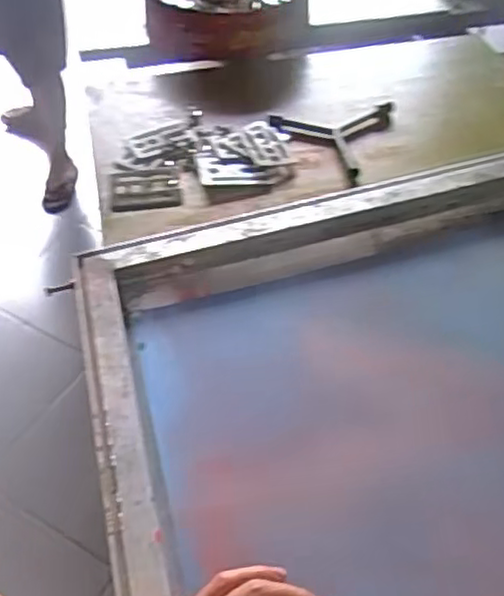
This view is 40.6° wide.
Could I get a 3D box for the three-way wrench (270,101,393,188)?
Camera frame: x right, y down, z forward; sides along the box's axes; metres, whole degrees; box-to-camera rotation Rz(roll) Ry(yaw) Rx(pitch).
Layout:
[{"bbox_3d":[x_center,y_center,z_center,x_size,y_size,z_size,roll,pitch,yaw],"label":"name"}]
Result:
[{"bbox_3d":[0.094,-0.214,0.854,0.130,0.017,0.168,18,48,16],"label":"three-way wrench"}]

